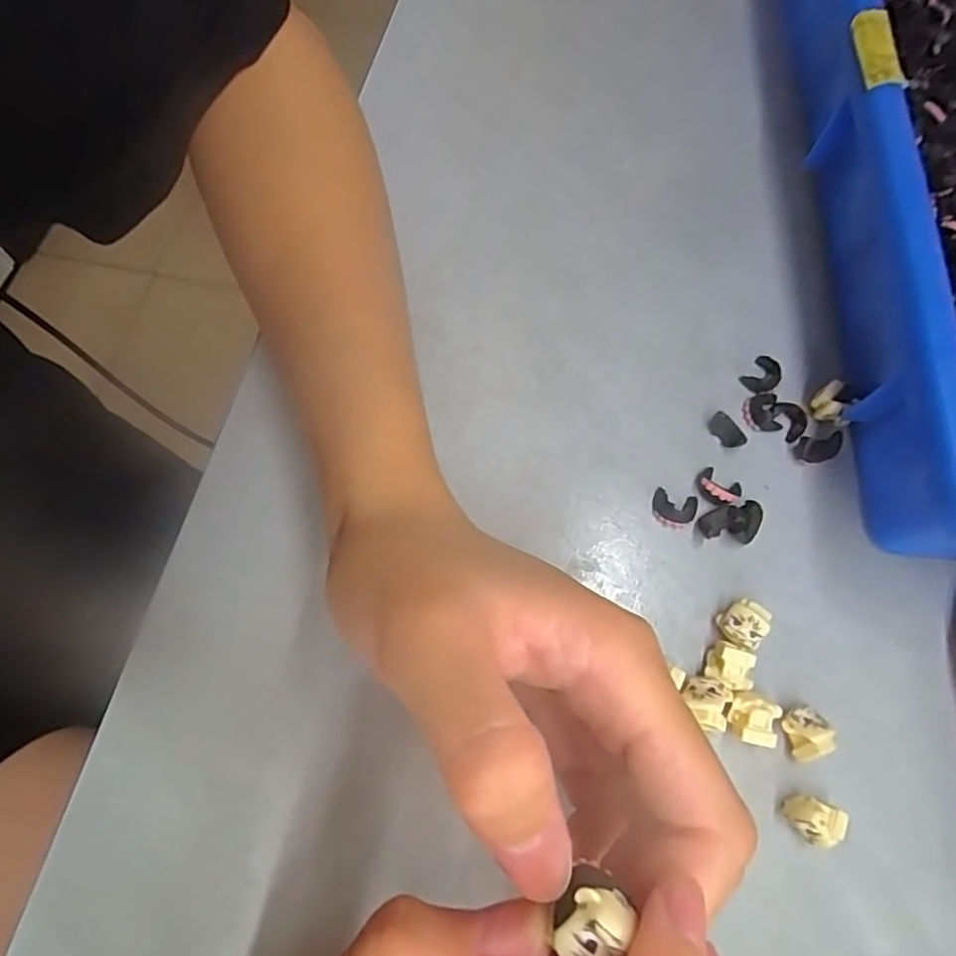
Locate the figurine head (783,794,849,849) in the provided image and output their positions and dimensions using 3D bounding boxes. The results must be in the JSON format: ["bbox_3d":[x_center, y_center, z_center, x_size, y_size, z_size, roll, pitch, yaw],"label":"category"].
[{"bbox_3d":[0.104,0.107,0.191,0.016,0.014,0.012,21,70,8],"label":"figurine head"}]

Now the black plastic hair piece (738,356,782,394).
[{"bbox_3d":[0.115,-0.042,0.247,0.012,0.004,0.015,41,74,14],"label":"black plastic hair piece"}]

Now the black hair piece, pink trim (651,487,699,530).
[{"bbox_3d":[0.073,0.011,0.228,0.016,0.005,0.014,16,70,6],"label":"black hair piece, pink trim"}]

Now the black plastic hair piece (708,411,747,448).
[{"bbox_3d":[0.097,-0.018,0.239,0.008,0.005,0.015,-34,73,-12],"label":"black plastic hair piece"}]

